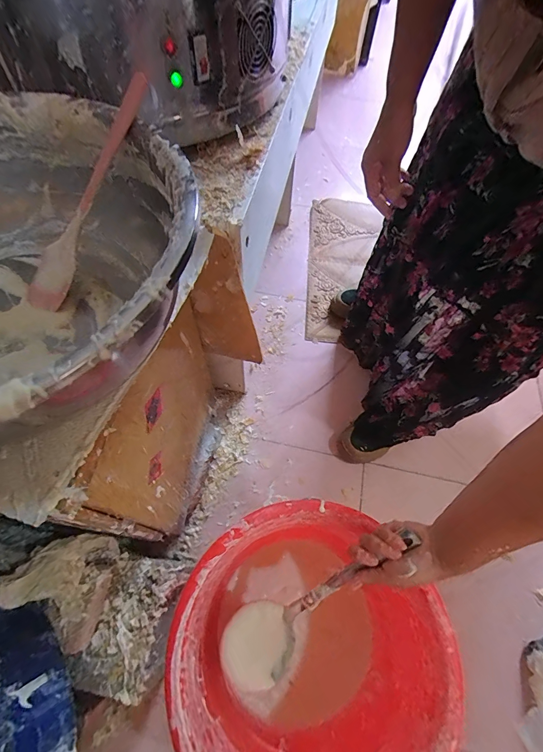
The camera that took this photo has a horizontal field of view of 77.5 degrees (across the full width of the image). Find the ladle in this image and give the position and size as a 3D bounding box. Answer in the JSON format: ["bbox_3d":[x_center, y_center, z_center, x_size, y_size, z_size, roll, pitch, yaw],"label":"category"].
[{"bbox_3d":[0.066,0.325,0.494,0.336,0.078,0.104,-44,70,7],"label":"ladle"}]

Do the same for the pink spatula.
[{"bbox_3d":[-0.190,-0.178,0.347,0.044,0.016,0.250,39,104,16],"label":"pink spatula"}]

